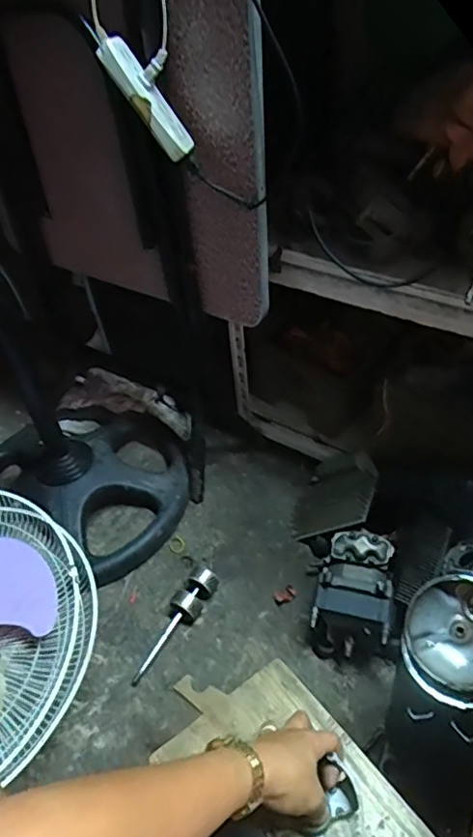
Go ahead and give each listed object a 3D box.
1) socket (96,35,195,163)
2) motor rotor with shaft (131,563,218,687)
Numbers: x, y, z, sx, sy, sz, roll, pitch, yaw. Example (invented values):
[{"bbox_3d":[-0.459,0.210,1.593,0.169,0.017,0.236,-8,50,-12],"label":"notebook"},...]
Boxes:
[{"bbox_3d":[-0.101,-0.360,0.644,0.027,0.136,0.046,-24,34,29],"label":"socket"},{"bbox_3d":[-0.090,0.298,0.838,0.043,0.041,0.198,19,48,25],"label":"motor rotor with shaft"}]

